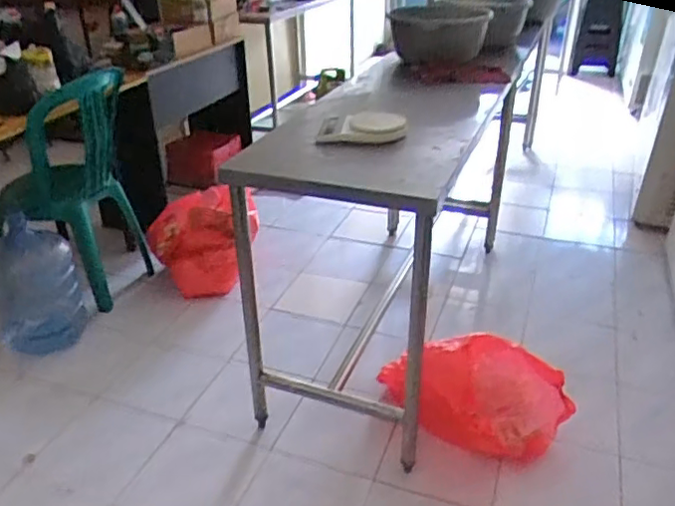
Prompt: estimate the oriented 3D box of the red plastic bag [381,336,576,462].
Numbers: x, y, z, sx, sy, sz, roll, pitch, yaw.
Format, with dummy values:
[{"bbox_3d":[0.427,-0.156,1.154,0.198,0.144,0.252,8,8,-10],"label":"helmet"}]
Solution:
[{"bbox_3d":[0.387,0.395,1.686,0.508,0.273,0.260,0,30,1],"label":"red plastic bag"}]

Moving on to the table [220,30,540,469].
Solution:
[{"bbox_3d":[0.181,-0.121,1.968,0.549,0.814,1.318,9,31,16],"label":"table"}]

